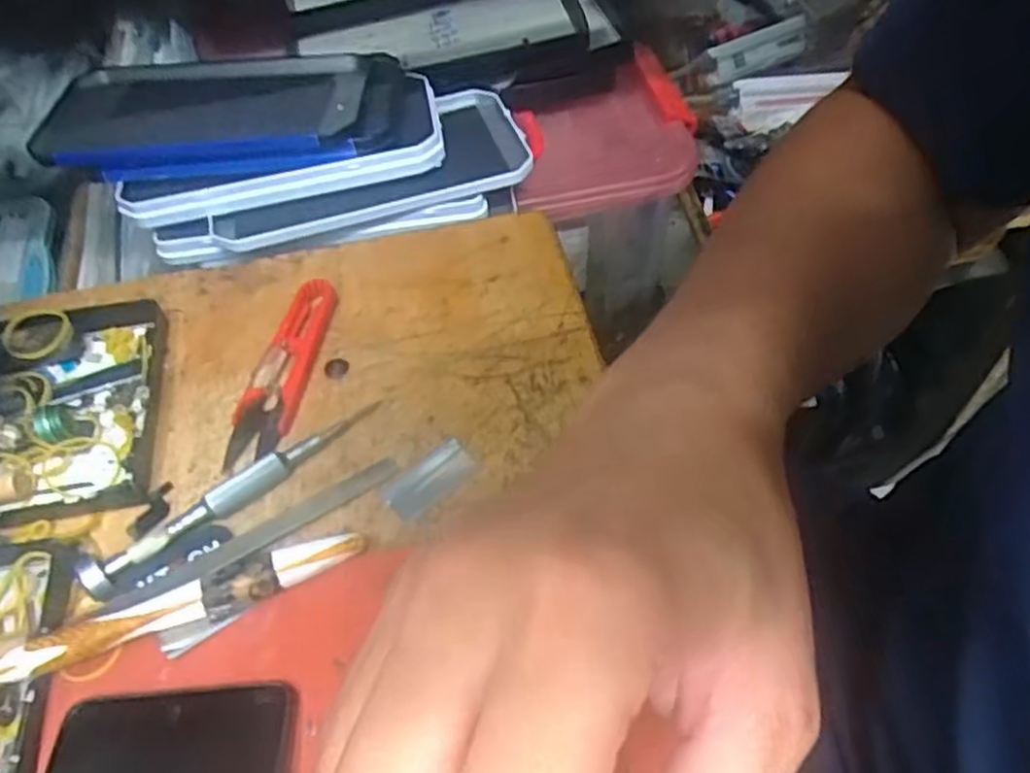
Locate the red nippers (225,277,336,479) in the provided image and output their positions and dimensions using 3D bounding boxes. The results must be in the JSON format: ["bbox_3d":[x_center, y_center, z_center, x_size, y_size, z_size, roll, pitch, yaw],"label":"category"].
[{"bbox_3d":[-0.103,-0.011,0.336,0.025,0.014,0.092,5,53,5],"label":"red nippers"}]

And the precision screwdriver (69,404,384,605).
[{"bbox_3d":[-0.109,0.039,0.301,0.123,0.011,0.017,-37,60,-24],"label":"precision screwdriver"}]

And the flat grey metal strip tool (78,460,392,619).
[{"bbox_3d":[-0.098,0.057,0.290,0.117,0.009,0.012,-29,57,-19],"label":"flat grey metal strip tool"}]

